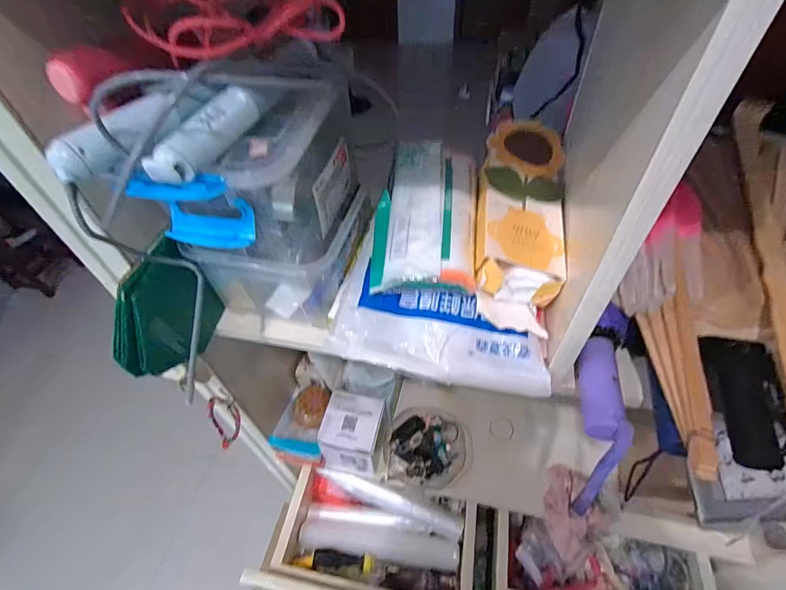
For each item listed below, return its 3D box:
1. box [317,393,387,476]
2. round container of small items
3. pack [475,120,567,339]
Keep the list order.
[{"bbox_3d":[-0.069,0.242,0.691,0.098,0.093,0.105,8,50,10],"label":"box"},{"bbox_3d":[0.066,0.285,0.733,0.161,0.053,0.141,-1,49,2],"label":"round container of small items"},{"bbox_3d":[0.126,-0.082,0.391,0.084,0.067,0.228,8,71,10],"label":"pack"}]

